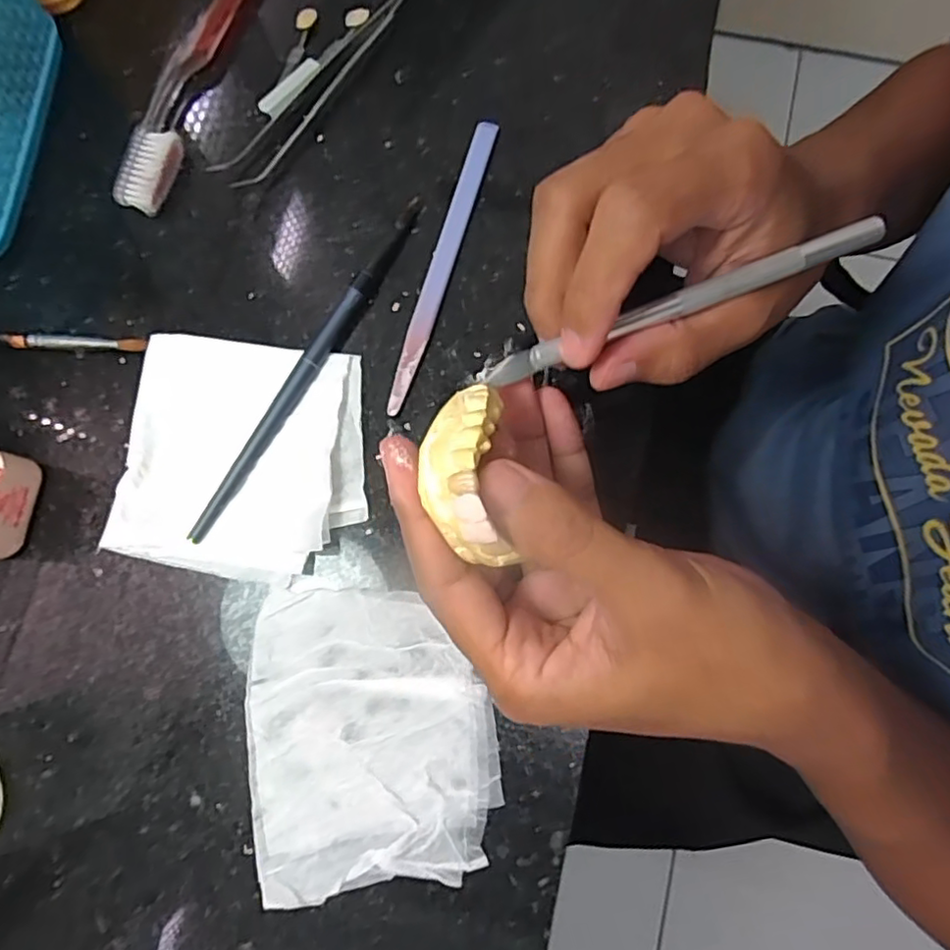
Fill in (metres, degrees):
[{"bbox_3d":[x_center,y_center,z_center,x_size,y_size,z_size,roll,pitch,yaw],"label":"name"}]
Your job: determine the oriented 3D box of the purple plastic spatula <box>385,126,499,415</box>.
[{"bbox_3d":[-0.014,-0.091,0.268,0.010,0.004,0.136,17,80,5],"label":"purple plastic spatula"}]

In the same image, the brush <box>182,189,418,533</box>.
[{"bbox_3d":[-0.067,-0.047,0.258,0.010,0.006,0.165,31,82,7],"label":"brush"}]

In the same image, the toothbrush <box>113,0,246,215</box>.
[{"bbox_3d":[-0.122,-0.205,0.288,0.023,0.012,0.186,18,80,5],"label":"toothbrush"}]

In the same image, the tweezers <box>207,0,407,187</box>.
[{"bbox_3d":[-0.068,-0.185,0.284,0.021,0.009,0.140,35,82,7],"label":"tweezers"}]

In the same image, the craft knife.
[{"bbox_3d":[0.064,-0.053,0.194,0.128,0.004,0.008,-21,81,-1],"label":"craft knife"}]

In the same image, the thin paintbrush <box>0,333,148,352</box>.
[{"bbox_3d":[-0.232,-0.059,0.265,0.186,0.008,0.007,3,79,2],"label":"thin paintbrush"}]

